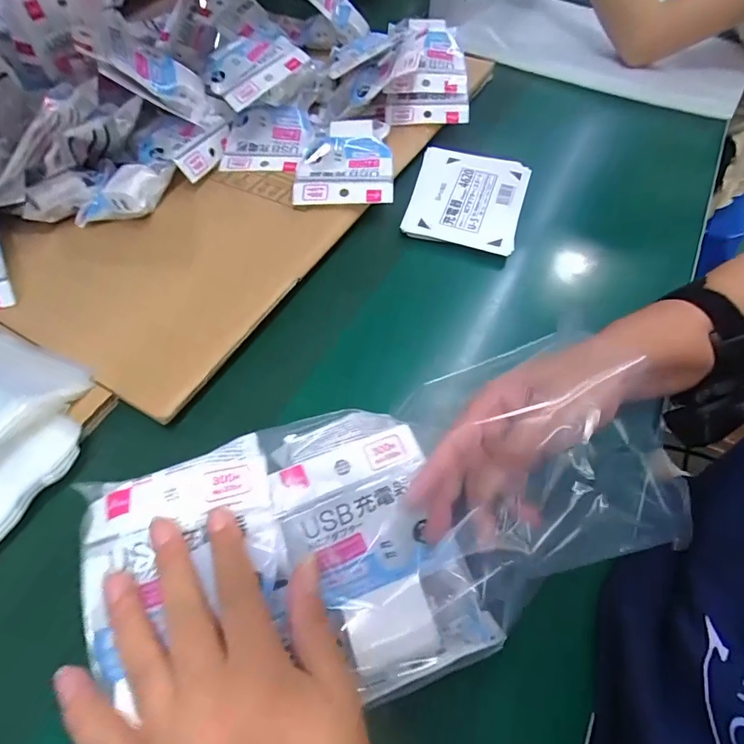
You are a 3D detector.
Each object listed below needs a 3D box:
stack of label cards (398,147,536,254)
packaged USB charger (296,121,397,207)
[{"bbox_3d":[0.100,-0.185,0.455,0.118,0.012,0.148,16,60,10],"label":"stack of label cards"},{"bbox_3d":[-0.028,-0.216,0.444,0.096,0.028,0.123,0,58,0],"label":"packaged USB charger"}]

